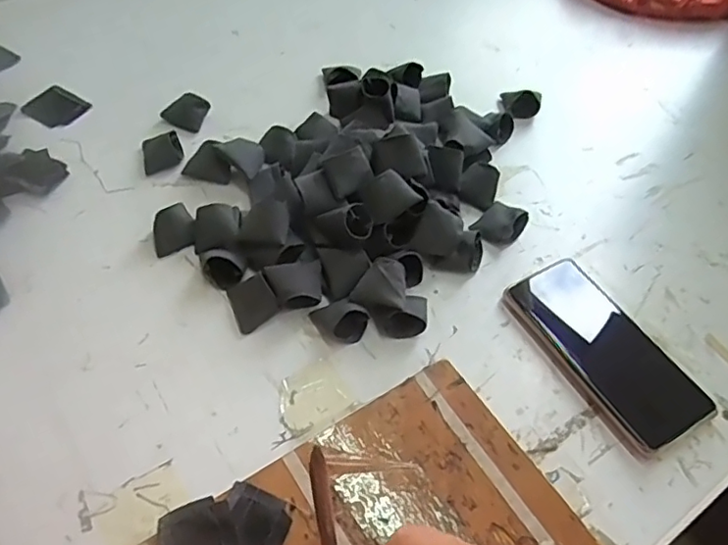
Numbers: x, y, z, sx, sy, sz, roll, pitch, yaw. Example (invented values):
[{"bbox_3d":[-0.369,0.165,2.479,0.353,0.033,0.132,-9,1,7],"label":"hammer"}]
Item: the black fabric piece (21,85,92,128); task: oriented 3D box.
[{"bbox_3d":[-0.313,-0.167,0.591,0.057,0.004,0.049,28,57,16],"label":"black fabric piece"}]

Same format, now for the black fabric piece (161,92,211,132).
[{"bbox_3d":[-0.180,-0.162,0.584,0.041,0.018,0.033,16,55,8],"label":"black fabric piece"}]

